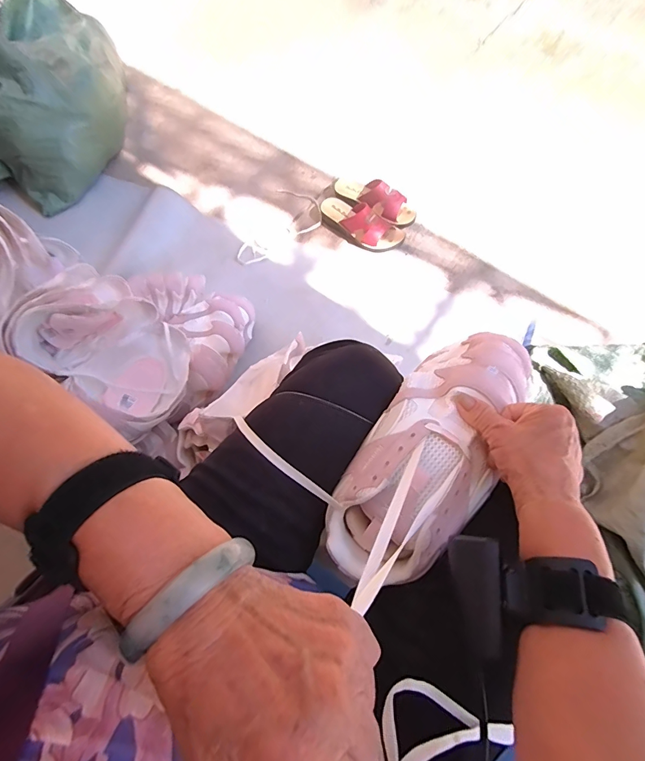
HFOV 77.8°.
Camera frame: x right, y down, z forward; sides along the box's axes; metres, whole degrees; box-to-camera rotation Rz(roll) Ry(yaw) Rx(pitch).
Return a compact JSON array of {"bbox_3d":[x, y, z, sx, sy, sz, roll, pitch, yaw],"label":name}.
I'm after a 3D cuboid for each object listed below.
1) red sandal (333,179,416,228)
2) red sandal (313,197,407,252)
[{"bbox_3d":[0.129,-0.468,1.022,0.230,0.075,0.076,35,76,16],"label":"red sandal"},{"bbox_3d":[0.086,-0.401,0.995,0.241,0.080,0.095,32,76,15],"label":"red sandal"}]

